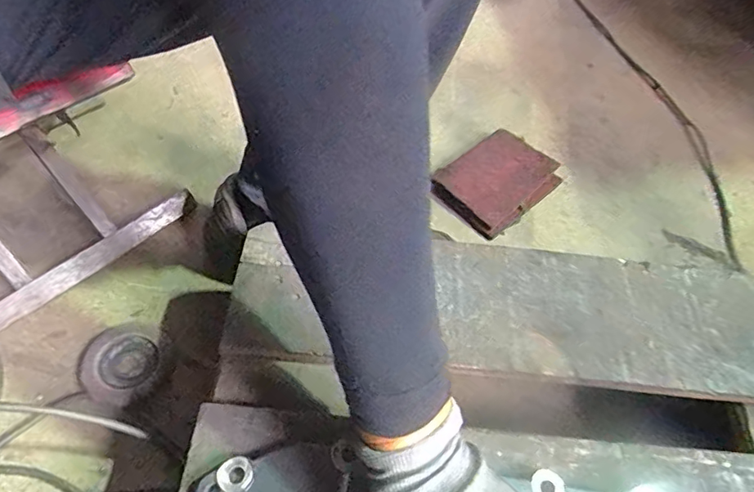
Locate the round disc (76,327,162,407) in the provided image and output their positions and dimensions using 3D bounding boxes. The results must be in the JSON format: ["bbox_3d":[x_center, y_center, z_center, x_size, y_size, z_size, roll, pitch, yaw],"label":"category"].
[{"bbox_3d":[-0.266,0.121,0.529,0.081,0.012,0.073,41,62,20],"label":"round disc"}]

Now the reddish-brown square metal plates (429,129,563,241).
[{"bbox_3d":[0.157,-0.088,0.691,0.124,0.023,0.157,40,62,19],"label":"reddish-brown square metal plates"}]

